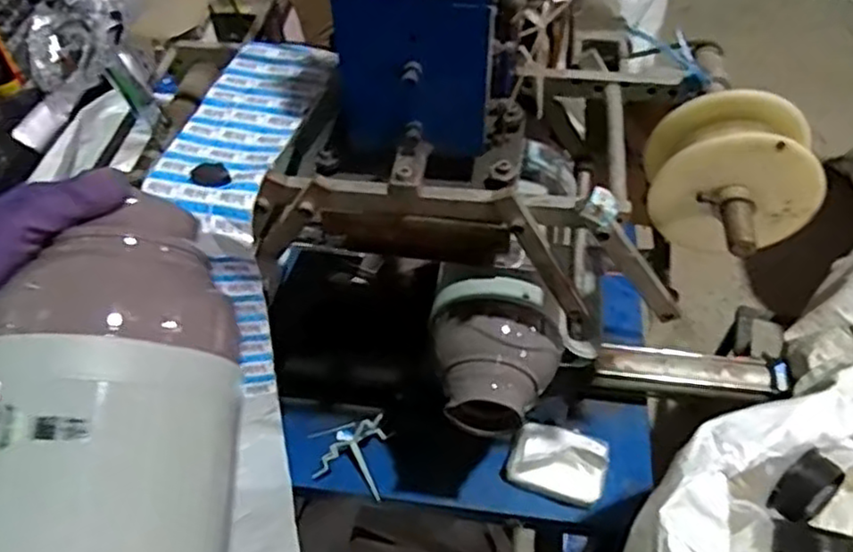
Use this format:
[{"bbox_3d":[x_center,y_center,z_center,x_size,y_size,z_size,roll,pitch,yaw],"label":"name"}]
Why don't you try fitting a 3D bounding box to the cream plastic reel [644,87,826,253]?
[{"bbox_3d":[0.269,-0.079,0.616,0.142,0.132,0.099,7,52,8],"label":"cream plastic reel"}]

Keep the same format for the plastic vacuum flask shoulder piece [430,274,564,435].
[{"bbox_3d":[0.078,0.082,0.765,0.132,0.113,0.131,-8,51,-4],"label":"plastic vacuum flask shoulder piece"}]

